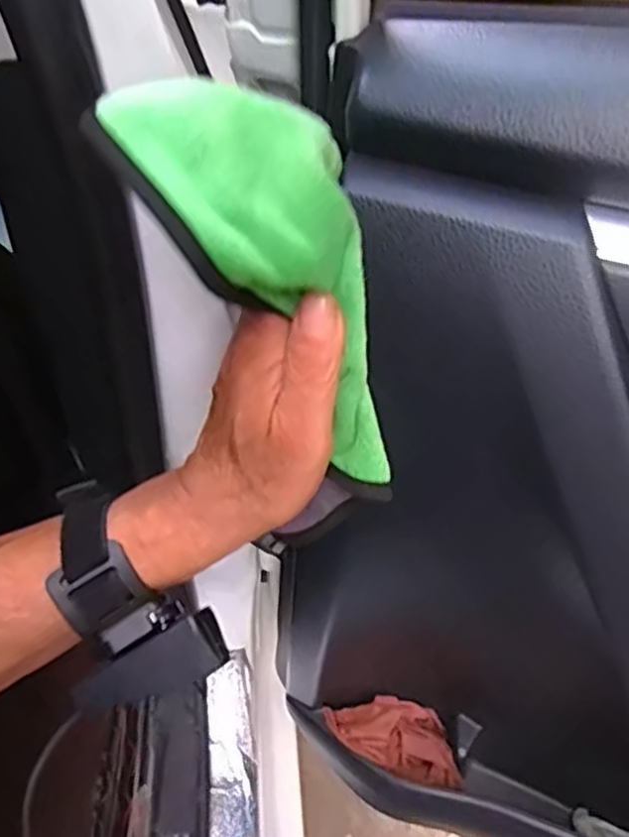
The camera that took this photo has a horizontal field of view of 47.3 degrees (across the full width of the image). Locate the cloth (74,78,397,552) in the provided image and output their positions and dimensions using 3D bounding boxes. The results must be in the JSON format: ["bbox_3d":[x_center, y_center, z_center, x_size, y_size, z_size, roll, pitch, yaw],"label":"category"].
[{"bbox_3d":[-0.010,-0.030,0.298,0.072,0.212,0.054,0,41,30],"label":"cloth"}]

